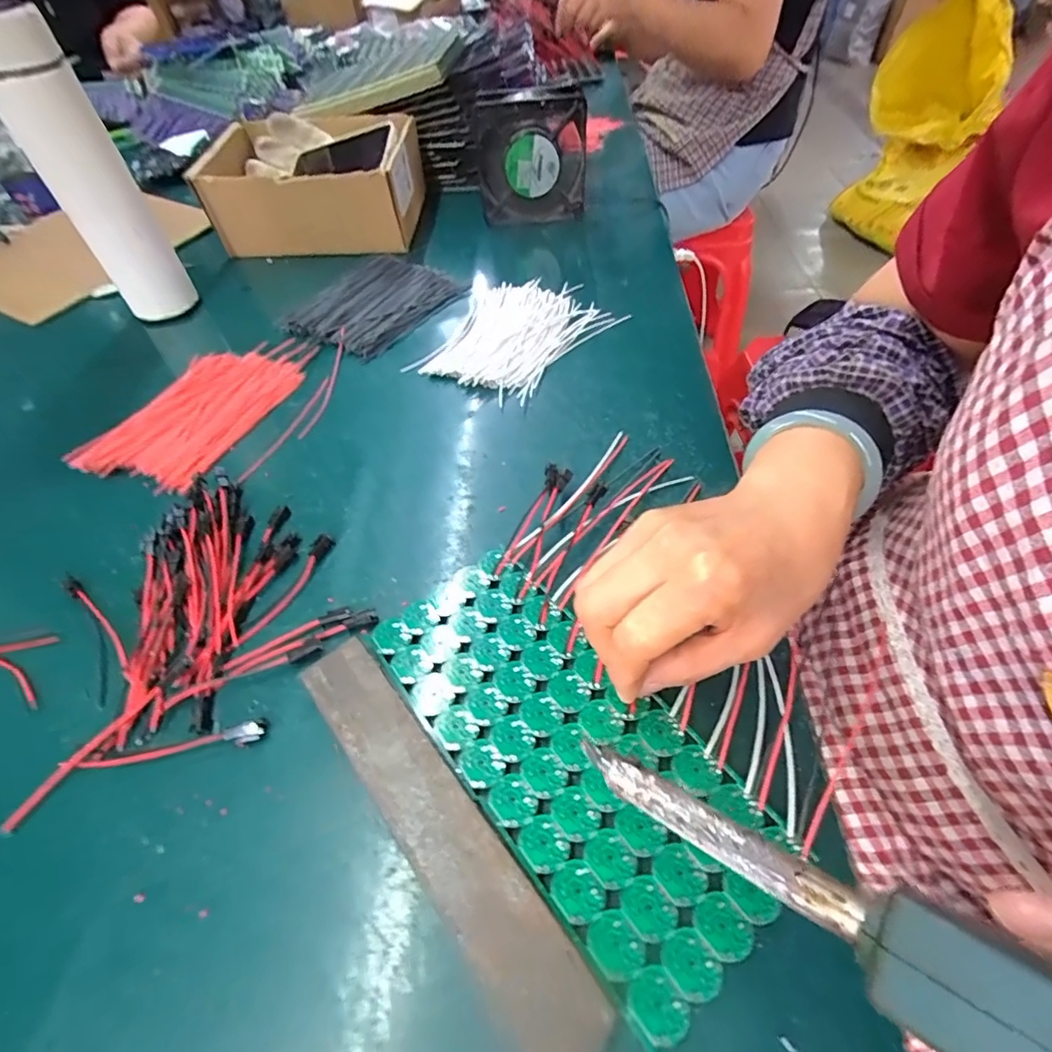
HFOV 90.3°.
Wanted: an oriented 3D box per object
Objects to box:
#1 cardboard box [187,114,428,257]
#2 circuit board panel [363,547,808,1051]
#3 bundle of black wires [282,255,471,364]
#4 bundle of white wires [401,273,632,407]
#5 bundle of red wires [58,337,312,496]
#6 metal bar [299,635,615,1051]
[{"bbox_3d":[-0.246,-0.396,0.613,0.239,0.091,0.166,1,51,4],"label":"cardboard box"},{"bbox_3d":[0.014,0.102,0.259,0.093,0.009,0.214,-35,57,-21],"label":"circuit board panel"},{"bbox_3d":[-0.154,-0.225,0.524,0.130,0.011,0.156,31,60,26],"label":"bundle of black wires"},{"bbox_3d":[-0.014,-0.179,0.476,0.144,0.017,0.157,24,57,22],"label":"bundle of white wires"},{"bbox_3d":[-0.269,-0.106,0.438,0.102,0.014,0.181,14,54,15],"label":"bundle of red wires"},{"bbox_3d":[-0.041,0.129,0.235,0.035,0.012,0.197,-35,57,-22],"label":"metal bar"}]

